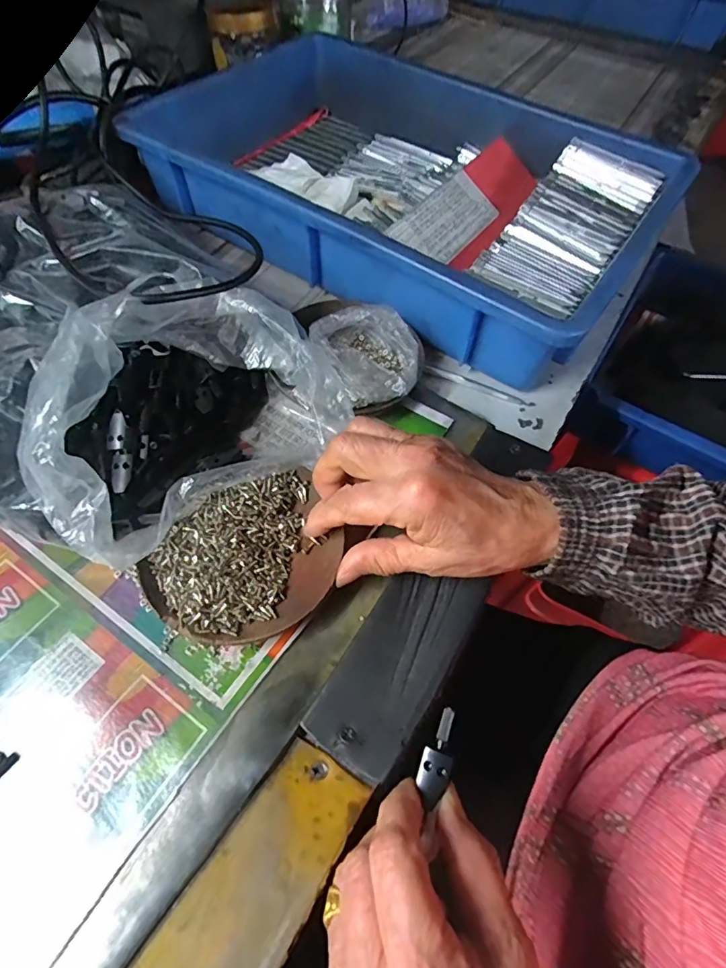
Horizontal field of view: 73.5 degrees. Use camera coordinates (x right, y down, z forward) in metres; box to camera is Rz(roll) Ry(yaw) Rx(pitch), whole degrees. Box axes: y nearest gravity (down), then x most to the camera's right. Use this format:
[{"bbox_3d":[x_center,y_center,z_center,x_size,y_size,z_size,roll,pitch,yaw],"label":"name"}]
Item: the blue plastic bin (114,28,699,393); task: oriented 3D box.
[{"bbox_3d":[0.035,-0.286,0.452,0.434,0.075,0.296,34,63,16],"label":"blue plastic bin"}]

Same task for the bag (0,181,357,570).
[{"bbox_3d":[-0.162,-0.087,0.317,0.279,0.083,0.262,35,63,16],"label":"bag"}]

